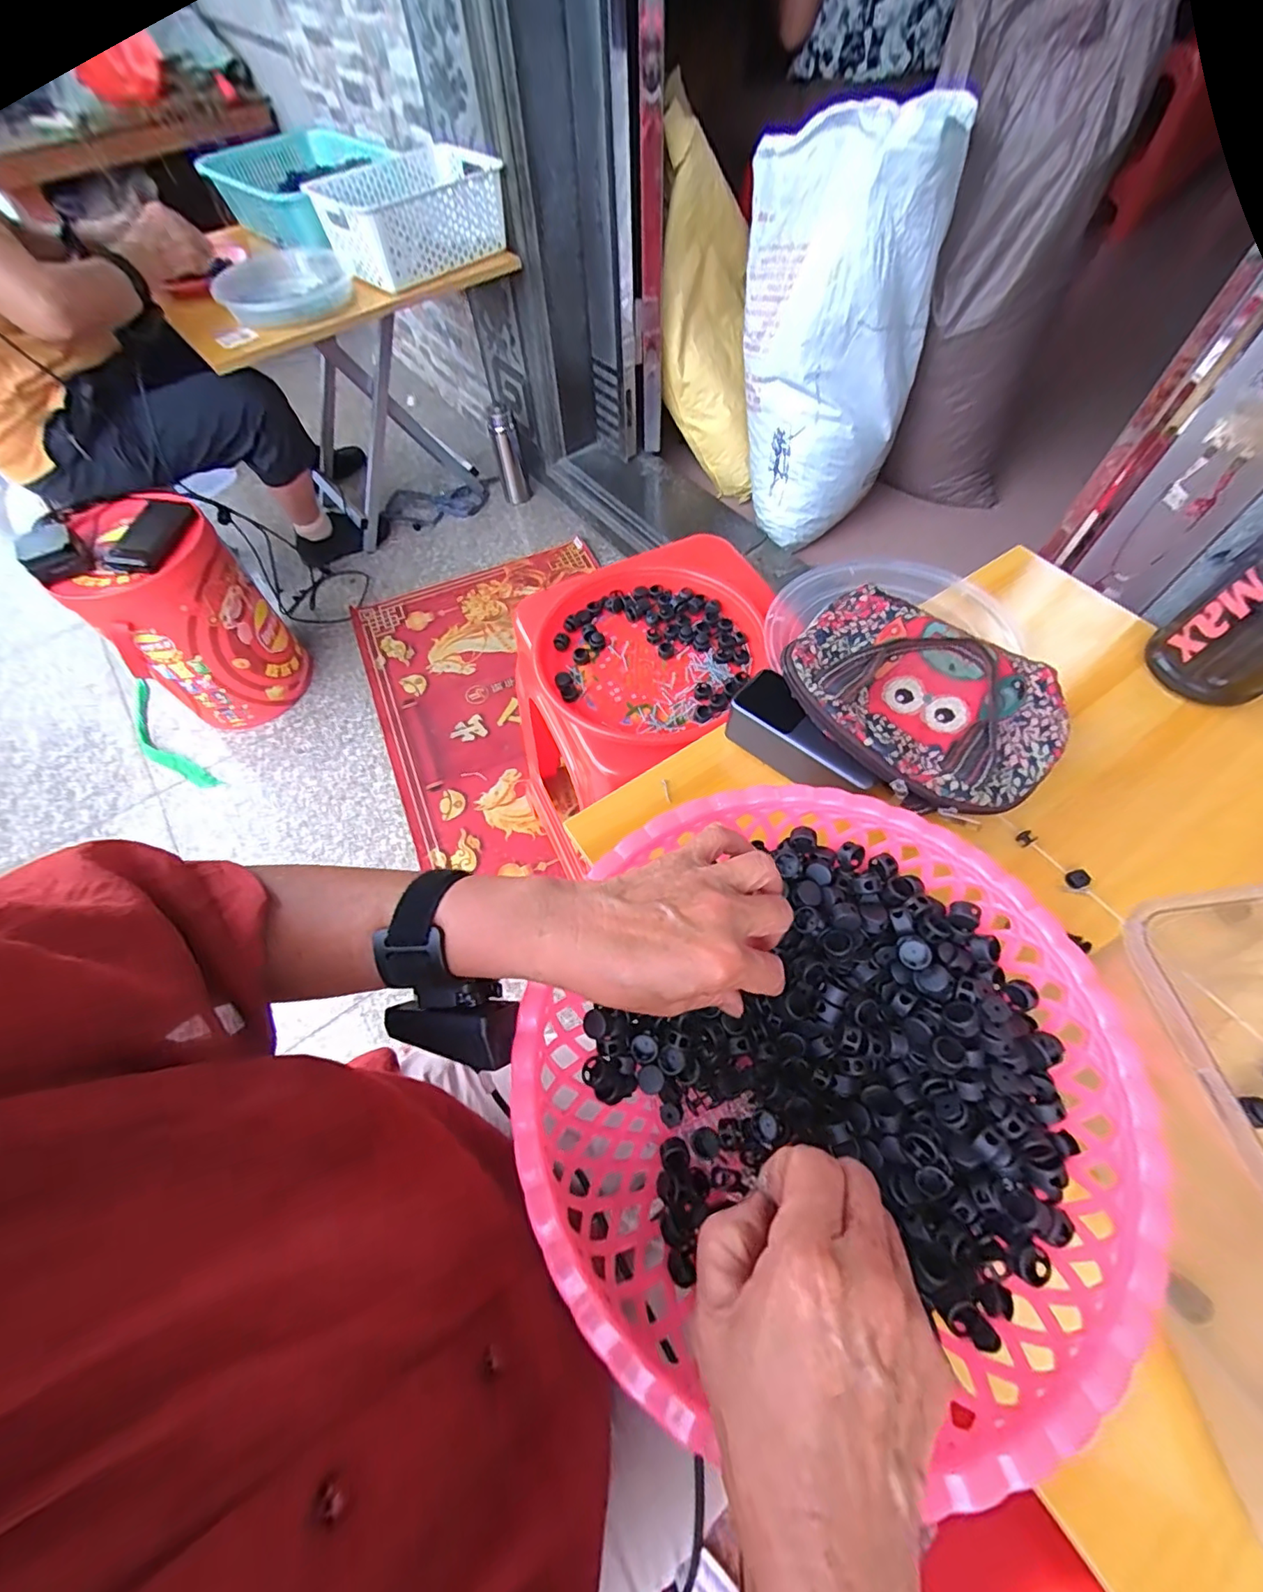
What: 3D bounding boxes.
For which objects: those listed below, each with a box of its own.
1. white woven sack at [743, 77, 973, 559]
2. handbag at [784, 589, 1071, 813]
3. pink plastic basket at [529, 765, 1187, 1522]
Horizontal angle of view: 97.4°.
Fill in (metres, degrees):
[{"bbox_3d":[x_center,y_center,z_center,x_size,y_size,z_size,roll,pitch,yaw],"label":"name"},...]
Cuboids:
[{"bbox_3d":[0.409,-0.911,1.137,0.324,0.603,0.315,-3,61,1],"label":"white woven sack"},{"bbox_3d":[0.227,-0.081,0.438,0.205,0.035,0.165,36,68,19],"label":"handbag"},{"bbox_3d":[0.100,0.152,0.313,0.282,0.085,0.291,25,65,15],"label":"pink plastic basket"}]

